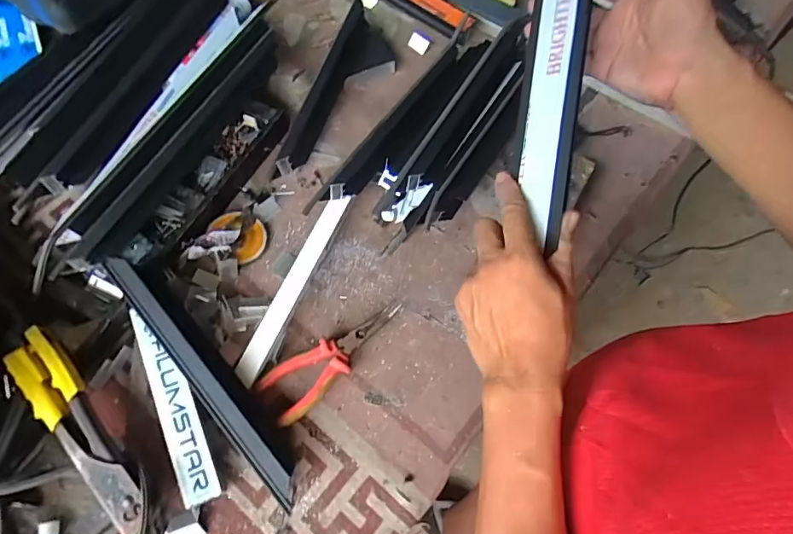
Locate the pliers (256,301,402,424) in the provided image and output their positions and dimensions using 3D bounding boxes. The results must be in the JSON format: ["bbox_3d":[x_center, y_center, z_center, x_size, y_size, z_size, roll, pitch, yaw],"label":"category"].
[{"bbox_3d":[-0.078,0.108,0.619,0.195,0.025,0.062,-39,72,-19],"label":"pliers"}]

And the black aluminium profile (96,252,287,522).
[{"bbox_3d":[-0.228,0.126,0.571,0.033,0.045,0.345,-37,80,-21],"label":"black aluminium profile"}]

